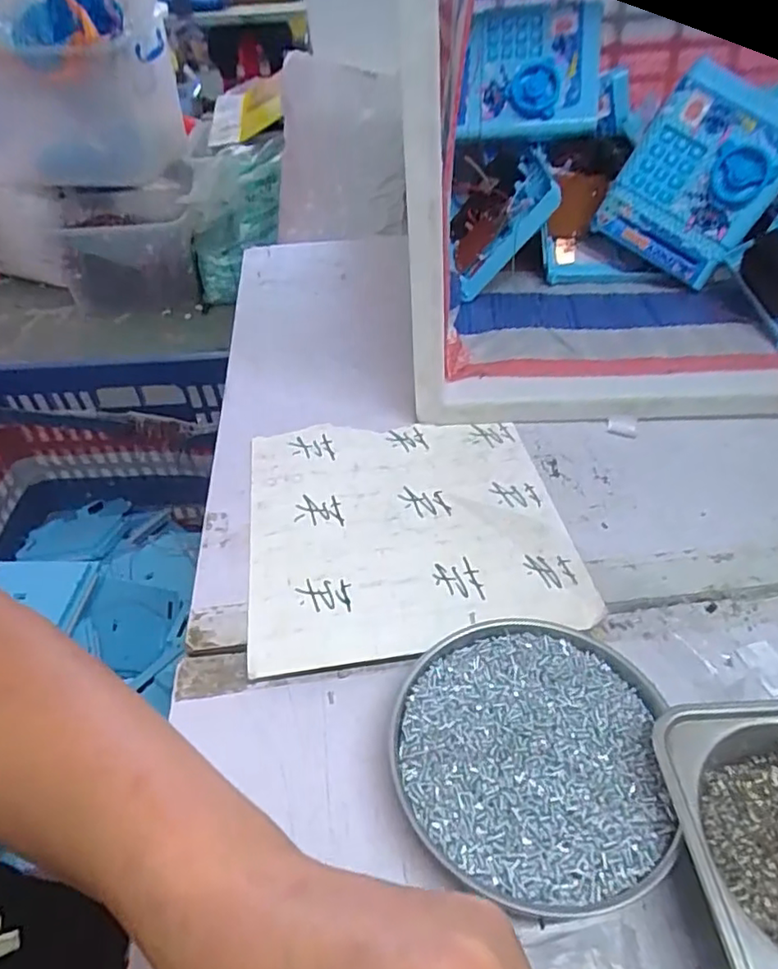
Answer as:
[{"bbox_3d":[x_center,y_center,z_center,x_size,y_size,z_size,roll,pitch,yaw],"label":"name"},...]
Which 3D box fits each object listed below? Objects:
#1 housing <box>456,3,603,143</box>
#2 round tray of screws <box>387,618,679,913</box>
[{"bbox_3d":[0.147,-0.431,0.646,0.140,0.129,0.037,0,6,12],"label":"housing"},{"bbox_3d":[0.068,0.129,0.305,0.123,0.019,0.136,8,44,12],"label":"round tray of screws"}]

